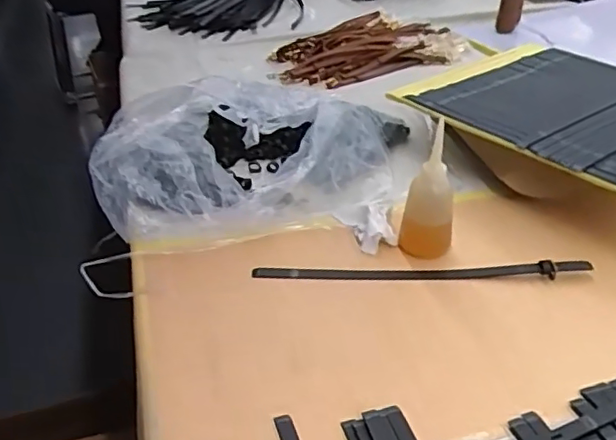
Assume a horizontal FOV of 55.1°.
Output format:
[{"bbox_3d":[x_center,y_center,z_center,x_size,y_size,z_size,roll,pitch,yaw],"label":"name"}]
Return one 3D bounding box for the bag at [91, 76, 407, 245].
[{"bbox_3d":[-0.099,-0.105,0.859,0.401,0.105,0.322,-13,35,-16],"label":"bag"}]

